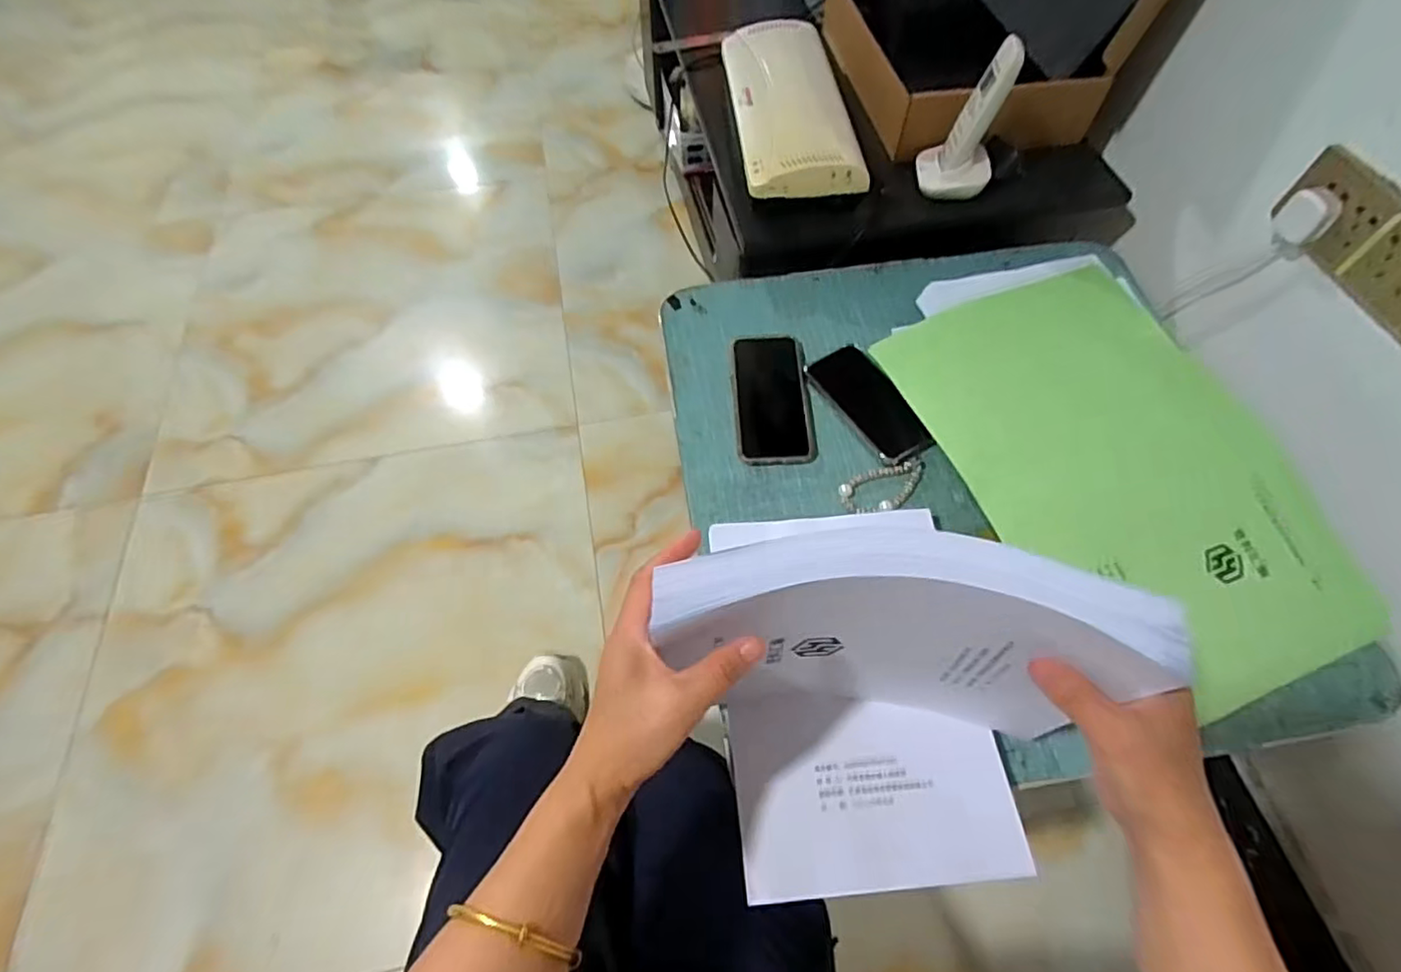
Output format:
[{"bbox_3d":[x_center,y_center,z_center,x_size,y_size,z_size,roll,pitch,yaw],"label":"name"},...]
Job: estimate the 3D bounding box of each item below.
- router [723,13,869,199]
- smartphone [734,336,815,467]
[{"bbox_3d":[0.110,-0.499,0.804,0.136,0.040,0.359,-5,60,-3],"label":"router"},{"bbox_3d":[0.078,-0.095,0.686,0.082,0.013,0.157,-4,67,2],"label":"smartphone"}]

